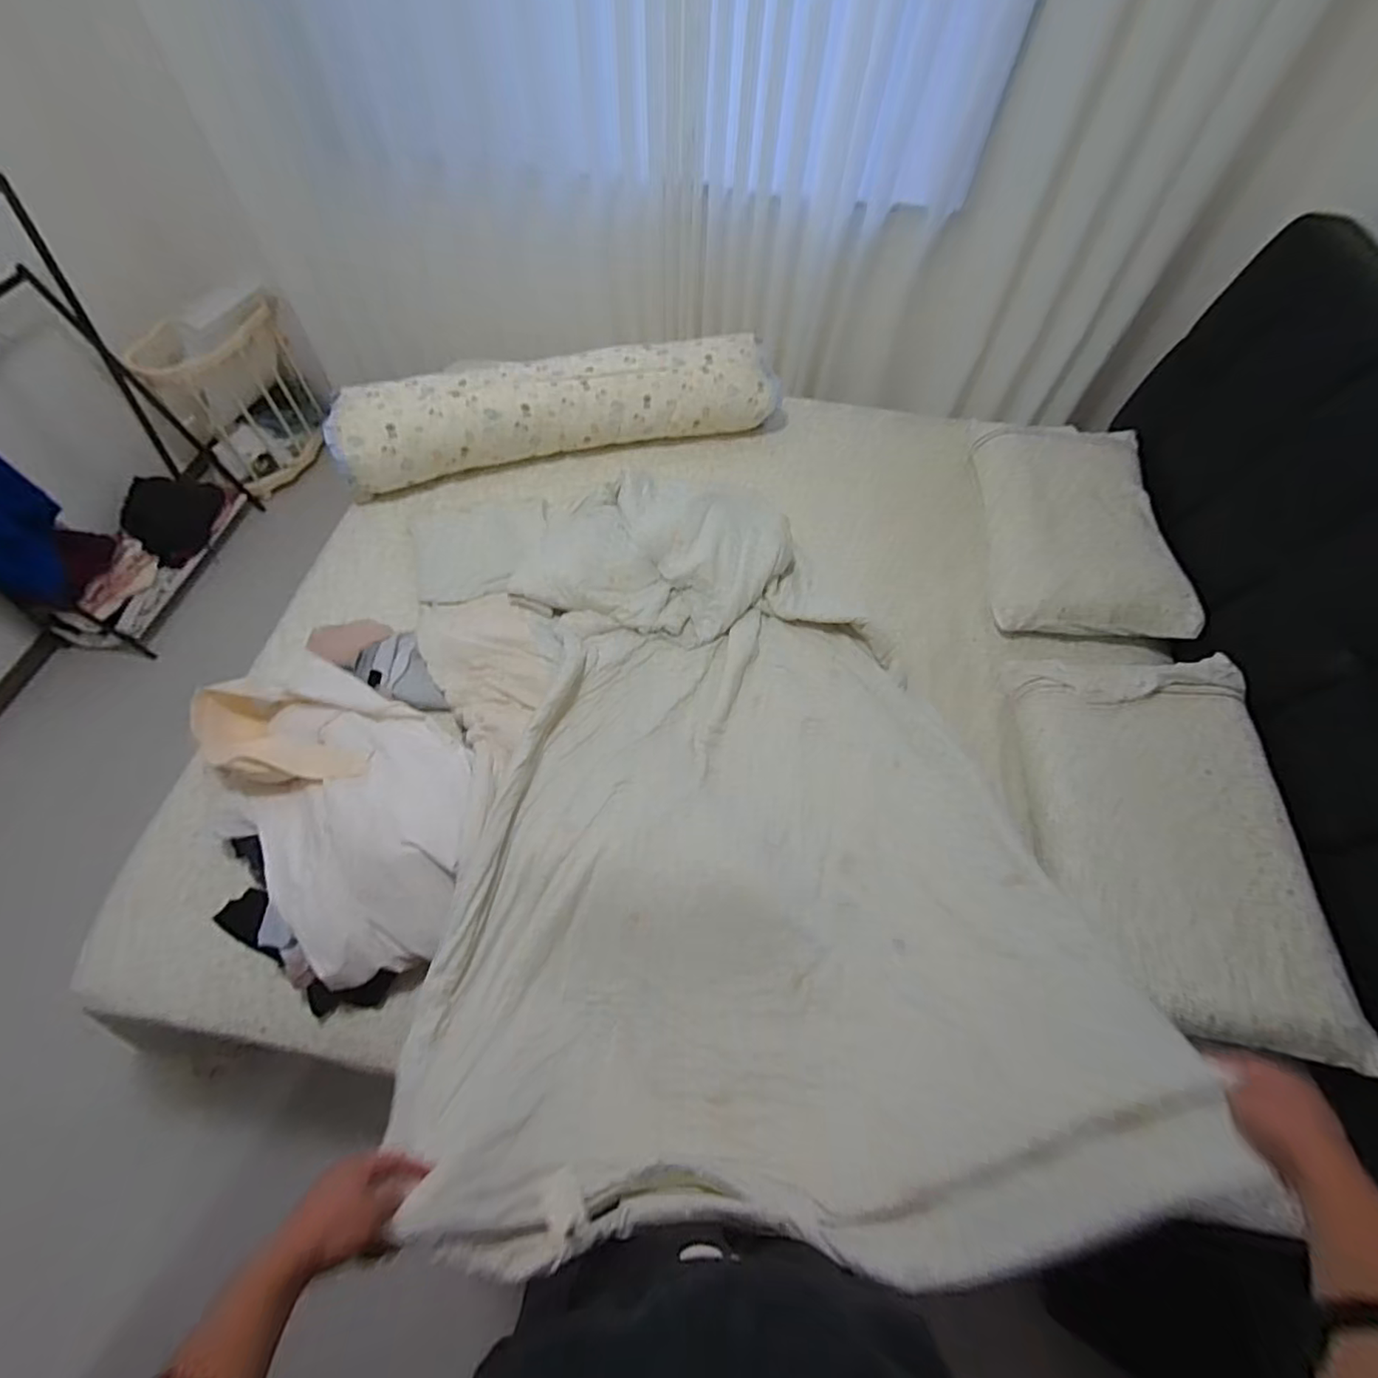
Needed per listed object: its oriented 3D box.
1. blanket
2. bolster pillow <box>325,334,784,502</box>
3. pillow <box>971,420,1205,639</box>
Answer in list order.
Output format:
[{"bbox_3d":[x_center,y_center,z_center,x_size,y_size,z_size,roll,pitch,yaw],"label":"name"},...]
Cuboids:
[{"bbox_3d":[0.018,0.049,0.992,0.928,0.379,1.400,-12,60,-8],"label":"blanket"},{"bbox_3d":[-0.310,-0.716,1.549,1.135,0.229,0.218,-15,61,-10],"label":"bolster pillow"},{"bbox_3d":[0.959,-0.432,1.476,0.403,0.103,0.699,8,60,4],"label":"pillow"}]

